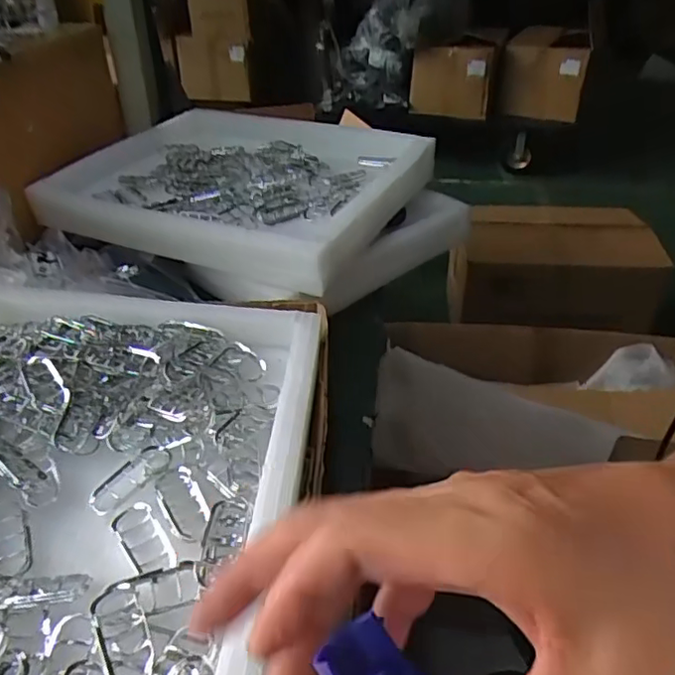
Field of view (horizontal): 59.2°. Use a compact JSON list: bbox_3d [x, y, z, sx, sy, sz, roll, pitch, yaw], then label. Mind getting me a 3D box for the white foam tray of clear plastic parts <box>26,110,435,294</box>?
[{"bbox_3d":[-0.108,-0.177,0.664,0.364,0.049,0.292,16,39,21],"label":"white foam tray of clear plastic parts"}]

